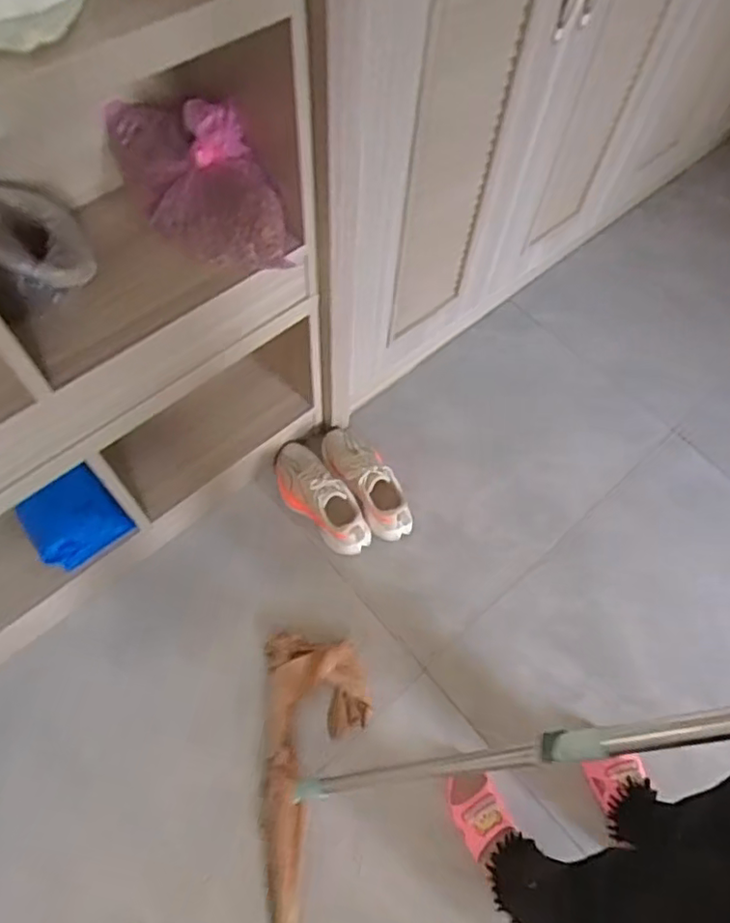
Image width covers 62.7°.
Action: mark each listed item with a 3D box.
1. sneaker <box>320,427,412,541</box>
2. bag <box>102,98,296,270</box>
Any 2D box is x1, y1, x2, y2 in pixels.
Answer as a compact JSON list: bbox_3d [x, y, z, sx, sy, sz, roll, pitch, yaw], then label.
[{"bbox_3d":[-0.002,0.036,1.199,0.109,0.091,0.267,-26,69,-14],"label":"sneaker"},{"bbox_3d":[-0.215,-0.364,0.775,0.163,0.116,0.251,-30,68,-16],"label":"bag"}]

